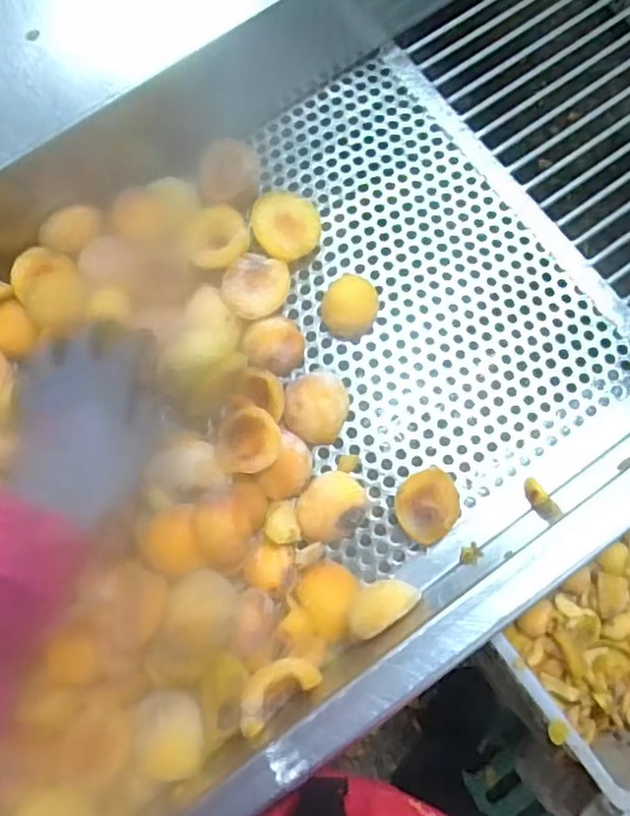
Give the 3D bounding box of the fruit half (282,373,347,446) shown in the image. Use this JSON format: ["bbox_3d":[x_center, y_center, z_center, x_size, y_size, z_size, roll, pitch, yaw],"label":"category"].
[{"bbox_3d":[0.001,-0.001,0.561,0.051,0.028,0.055,14,76,3],"label":"fruit half"}]

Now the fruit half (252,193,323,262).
[{"bbox_3d":[-0.025,-0.163,0.595,0.059,0.037,0.068,-8,76,-3],"label":"fruit half"}]

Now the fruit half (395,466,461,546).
[{"bbox_3d":[0.093,0.079,0.538,0.052,0.022,0.055,-27,89,9],"label":"fruit half"}]

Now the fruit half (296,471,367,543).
[{"bbox_3d":[0.014,0.081,0.545,0.054,0.020,0.058,0,76,0],"label":"fruit half"}]

